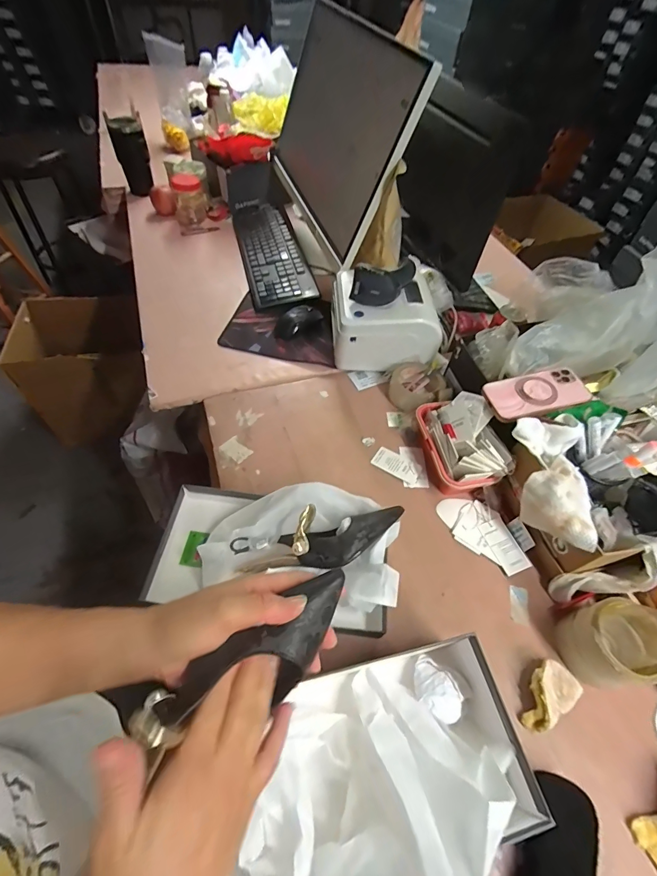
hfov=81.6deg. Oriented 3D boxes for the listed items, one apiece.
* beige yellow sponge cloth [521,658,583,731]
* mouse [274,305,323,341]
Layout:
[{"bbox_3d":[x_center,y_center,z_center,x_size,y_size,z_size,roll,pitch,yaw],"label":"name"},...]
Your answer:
[{"bbox_3d":[0.260,0.300,0.450,0.087,0.025,0.049,-23,60,-21],"label":"beige yellow sponge cloth"},{"bbox_3d":[-0.066,-0.251,0.824,0.057,0.032,0.113,40,60,21],"label":"mouse"}]

